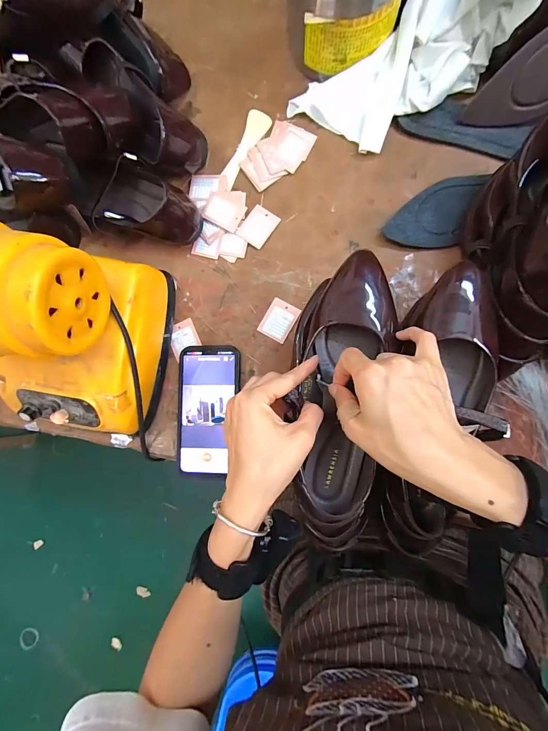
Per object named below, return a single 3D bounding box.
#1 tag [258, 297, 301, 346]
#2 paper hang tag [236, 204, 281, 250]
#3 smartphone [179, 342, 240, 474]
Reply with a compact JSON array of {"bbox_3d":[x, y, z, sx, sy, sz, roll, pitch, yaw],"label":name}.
[{"bbox_3d":[0.007,-0.058,0.406,0.040,0.004,0.051,31,90,7],"label":"tag"},{"bbox_3d":[-0.020,-0.184,0.415,0.038,0.004,0.051,35,85,3],"label":"paper hang tag"},{"bbox_3d":[-0.083,0.055,0.401,0.076,0.014,0.159,0,87,6],"label":"smartphone"}]

